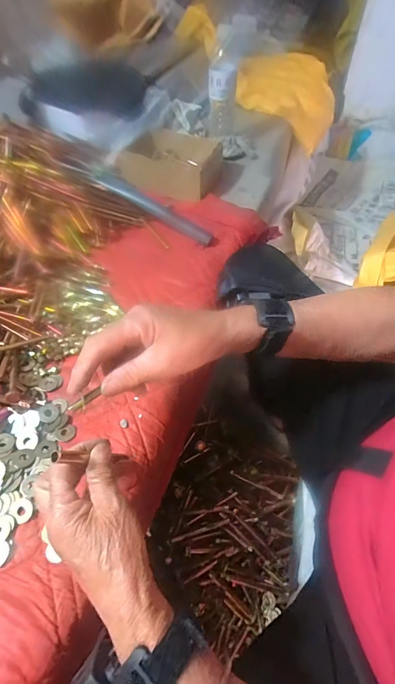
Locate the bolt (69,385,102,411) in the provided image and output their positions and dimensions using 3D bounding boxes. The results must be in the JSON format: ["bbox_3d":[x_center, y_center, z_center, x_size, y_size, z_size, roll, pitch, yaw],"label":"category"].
[{"bbox_3d":[-0.089,0.046,0.271,0.028,0.006,0.007,-36,64,-18],"label":"bolt"}]

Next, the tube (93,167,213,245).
[{"bbox_3d":[-0.077,-0.234,0.594,0.228,0.024,0.019,31,55,1],"label":"tube"}]

